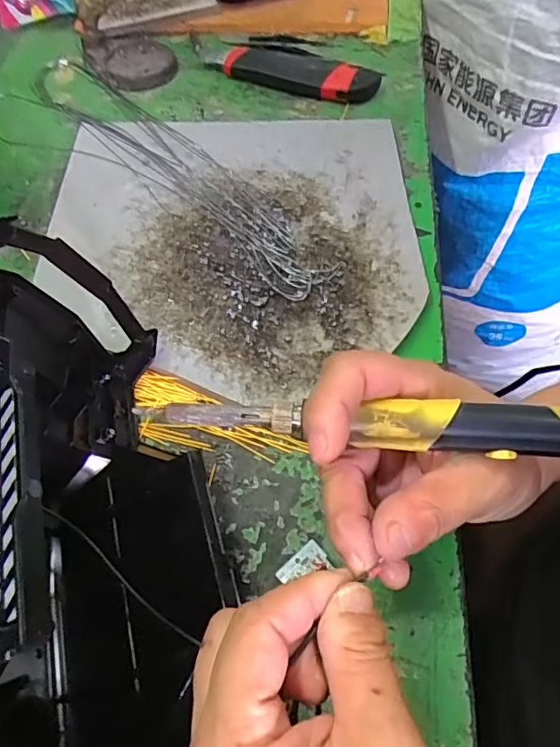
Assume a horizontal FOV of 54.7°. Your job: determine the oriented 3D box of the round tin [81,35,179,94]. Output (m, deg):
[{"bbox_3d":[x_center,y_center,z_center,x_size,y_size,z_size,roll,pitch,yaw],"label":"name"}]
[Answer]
[{"bbox_3d":[-0.133,-0.291,0.503,0.074,0.010,0.084,-31,63,-17],"label":"round tin"}]

